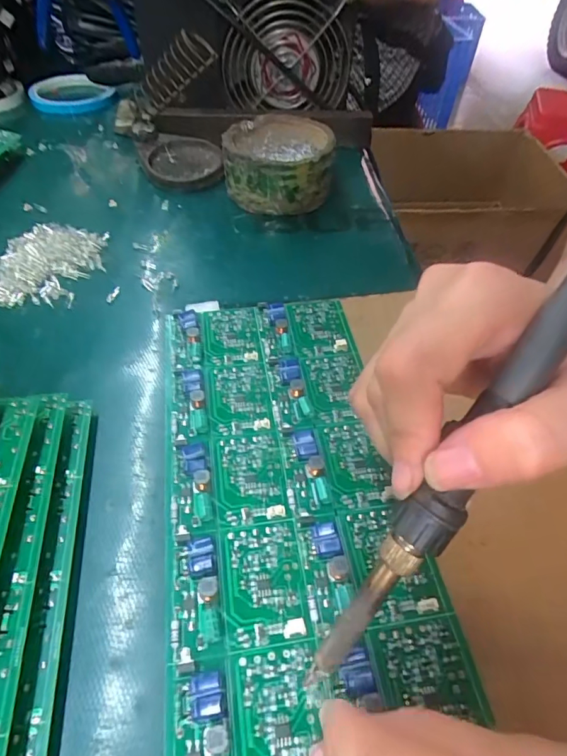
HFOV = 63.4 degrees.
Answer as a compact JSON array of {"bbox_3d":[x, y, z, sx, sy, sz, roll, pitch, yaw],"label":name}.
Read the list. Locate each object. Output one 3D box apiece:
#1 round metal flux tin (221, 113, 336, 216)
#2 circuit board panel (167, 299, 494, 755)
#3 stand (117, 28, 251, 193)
[{"bbox_3d":[-0.003,-0.174,0.378,0.084,0.051,0.079,2,50,-2],"label":"round metal flux tin"},{"bbox_3d":[0.002,0.042,0.208,0.109,0.008,0.223,-2,50,-5],"label":"circuit board panel"},{"bbox_3d":[-0.090,-0.223,0.383,0.087,0.089,0.107,-9,51,-11],"label":"stand"}]

